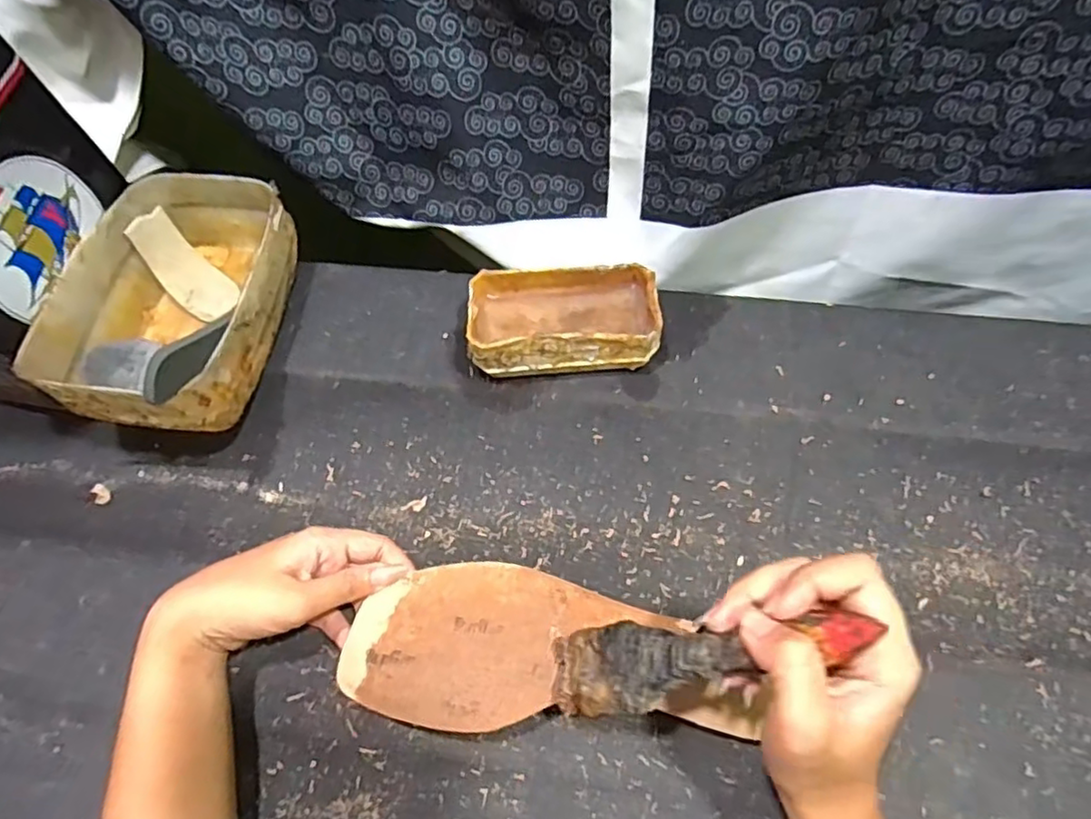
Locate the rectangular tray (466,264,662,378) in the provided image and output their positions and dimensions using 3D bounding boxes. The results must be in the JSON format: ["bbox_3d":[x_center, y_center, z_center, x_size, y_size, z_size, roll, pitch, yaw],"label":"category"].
[{"bbox_3d":[0.013,-0.062,0.443,0.124,0.045,0.071,-5,62,1],"label":"rectangular tray"}]

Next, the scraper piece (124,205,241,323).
[{"bbox_3d":[-0.271,-0.106,0.482,0.039,0.026,0.084,-43,104,-18],"label":"scraper piece"}]

